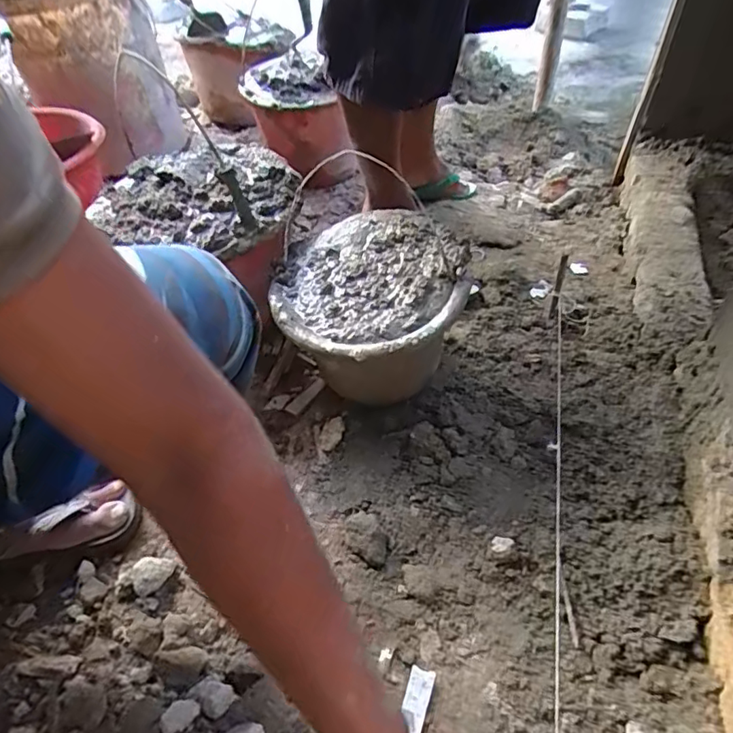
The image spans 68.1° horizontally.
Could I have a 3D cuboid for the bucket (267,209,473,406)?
[{"bbox_3d":[0.005,-0.055,0.690,0.217,0.178,0.238,-2,50,3],"label":"bucket"}]

